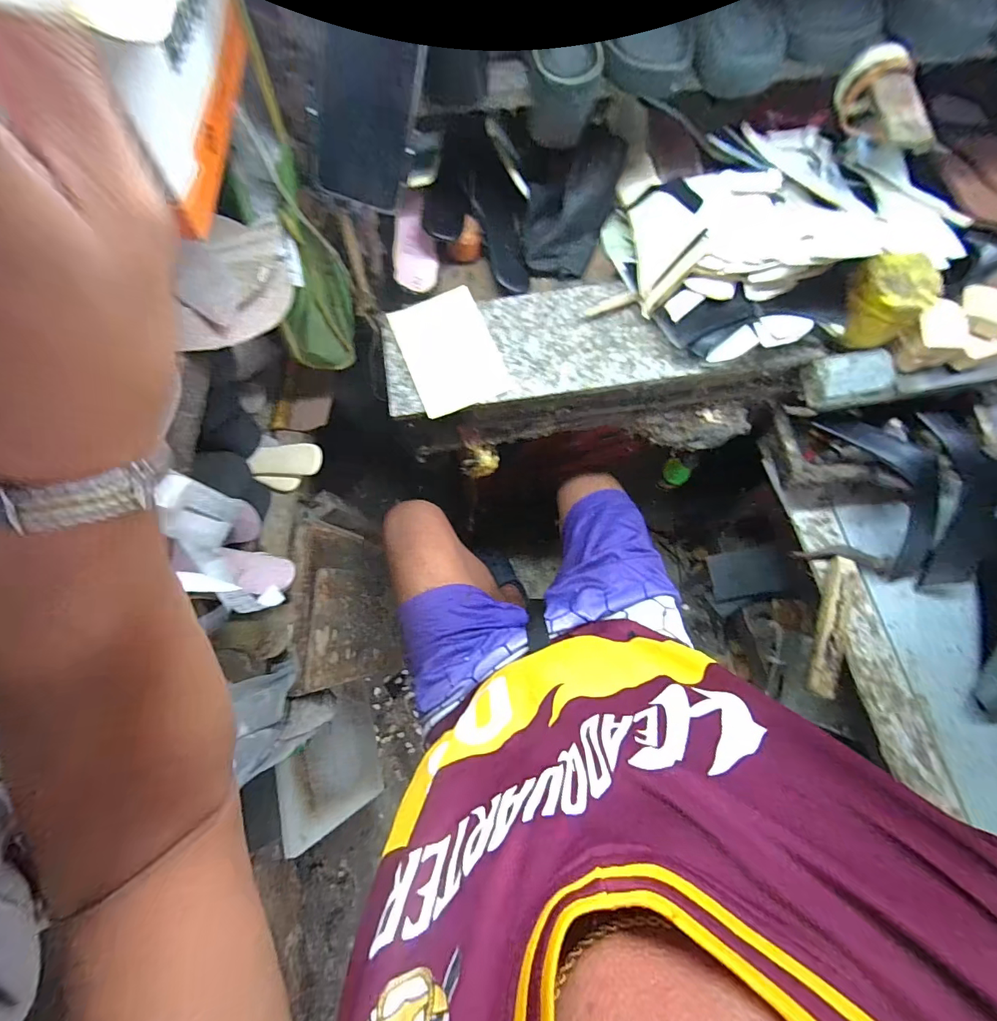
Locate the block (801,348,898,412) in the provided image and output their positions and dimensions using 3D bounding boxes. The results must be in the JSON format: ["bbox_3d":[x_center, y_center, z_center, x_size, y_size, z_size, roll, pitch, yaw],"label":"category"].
[{"bbox_3d":[0.466,-0.173,0.585,0.111,0.037,0.061,-8,75,-2],"label":"block"}]

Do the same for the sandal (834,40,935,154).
[{"bbox_3d":[0.399,-0.408,0.453,0.055,0.053,0.122,-12,75,-3],"label":"sandal"}]

